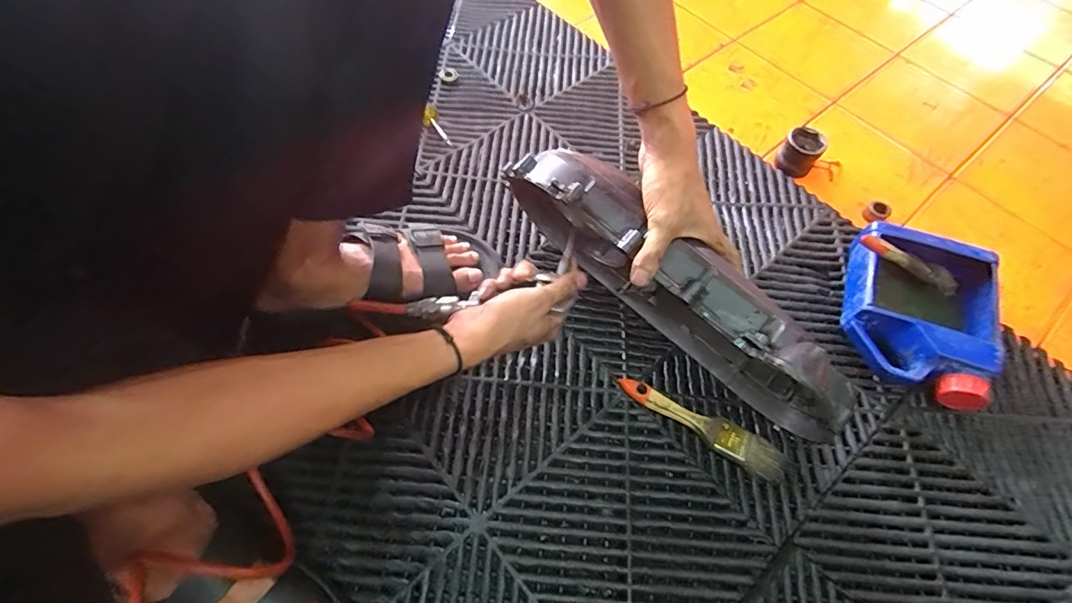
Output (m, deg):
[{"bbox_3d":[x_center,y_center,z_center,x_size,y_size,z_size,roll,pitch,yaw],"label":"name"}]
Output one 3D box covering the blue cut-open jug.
[{"bbox_3d":[0.433,0.010,0.559,0.162,0.072,0.185,28,64,13],"label":"blue cut-open jug"}]

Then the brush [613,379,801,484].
[{"bbox_3d":[0.177,0.130,0.515,0.187,0.020,0.036,31,65,14],"label":"brush"}]

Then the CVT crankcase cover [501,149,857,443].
[{"bbox_3d":[0.130,-0.013,0.500,0.389,0.163,0.075,39,67,18],"label":"CVT crankcase cover"}]

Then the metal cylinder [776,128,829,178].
[{"bbox_3d":[0.373,-0.210,0.692,0.050,0.050,0.053,1,61,-1],"label":"metal cylinder"}]

